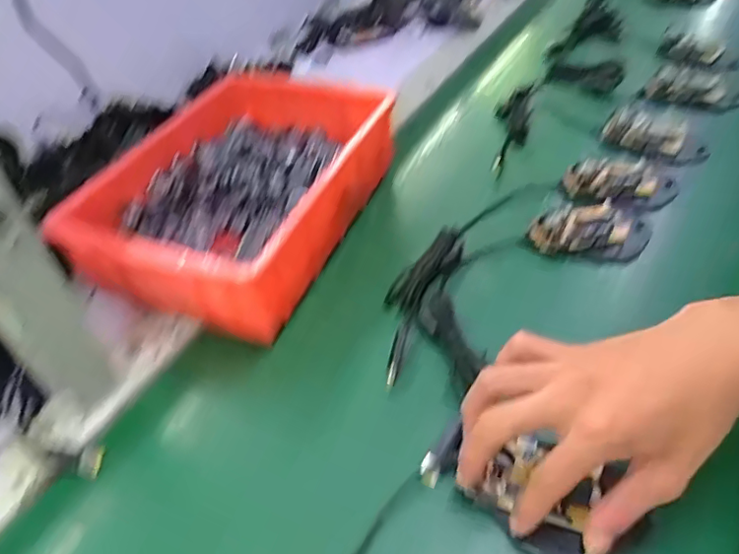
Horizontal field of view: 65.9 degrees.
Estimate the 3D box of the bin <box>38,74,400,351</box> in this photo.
[{"bbox_3d":[-0.118,-0.078,0.539,0.204,0.093,0.285,12,46,16],"label":"bin"}]

